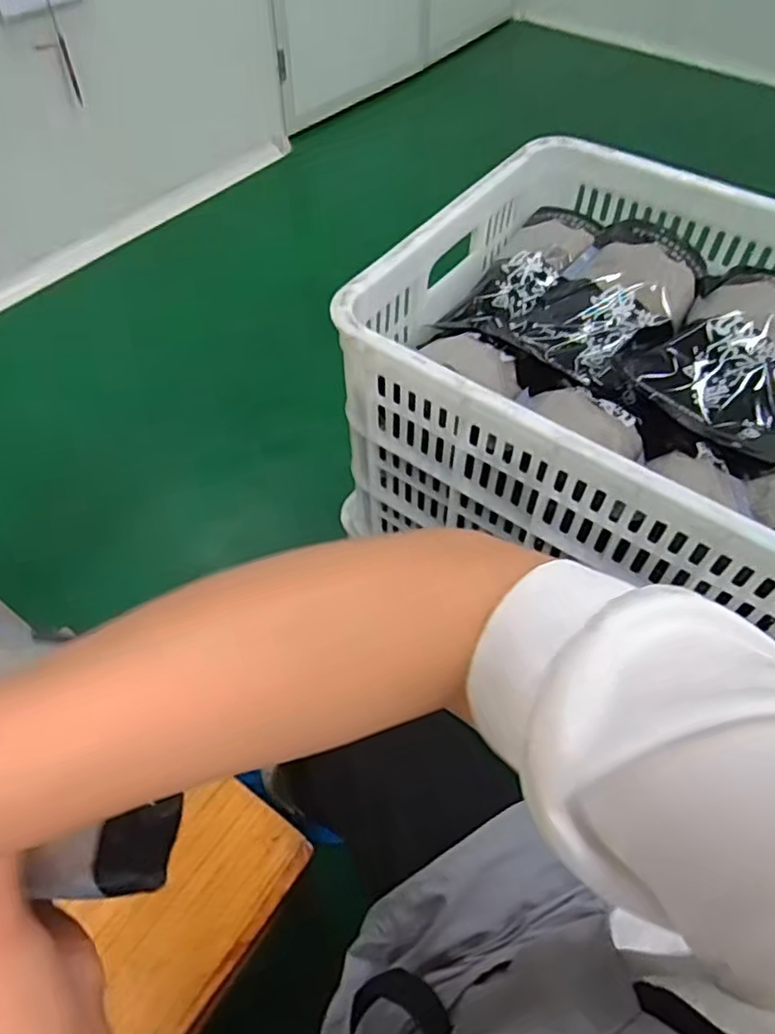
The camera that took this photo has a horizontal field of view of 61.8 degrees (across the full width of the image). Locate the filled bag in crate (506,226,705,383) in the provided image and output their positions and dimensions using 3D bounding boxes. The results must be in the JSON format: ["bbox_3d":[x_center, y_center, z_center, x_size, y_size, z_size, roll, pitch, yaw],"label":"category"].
[{"bbox_3d":[0.237,-0.227,0.682,0.137,0.054,0.238,35,61,23],"label":"filled bag in crate"}]

